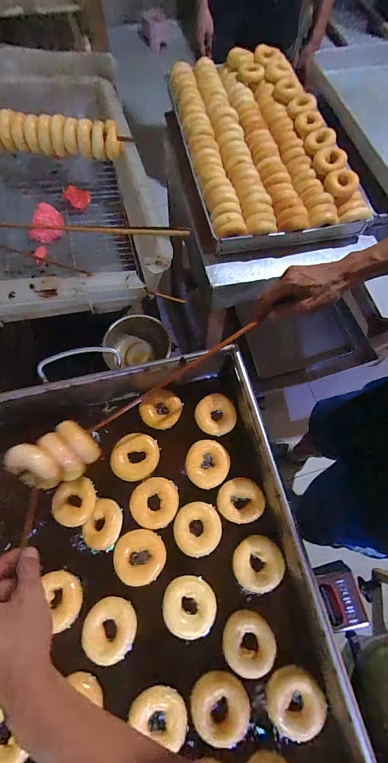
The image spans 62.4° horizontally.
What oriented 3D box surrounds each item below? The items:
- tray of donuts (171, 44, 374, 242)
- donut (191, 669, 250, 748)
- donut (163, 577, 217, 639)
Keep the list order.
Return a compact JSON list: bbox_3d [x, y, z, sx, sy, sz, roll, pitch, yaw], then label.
[{"bbox_3d":[0.163,-0.625,0.813,0.360,0.082,0.657,-9,68,-4],"label":"tray of donuts"},{"bbox_3d":[0.034,0.426,0.419,0.073,0.019,0.070,0,68,-1],"label":"donut"},{"bbox_3d":[-0.006,0.320,0.458,0.072,0.027,0.070,0,68,-1],"label":"donut"}]

